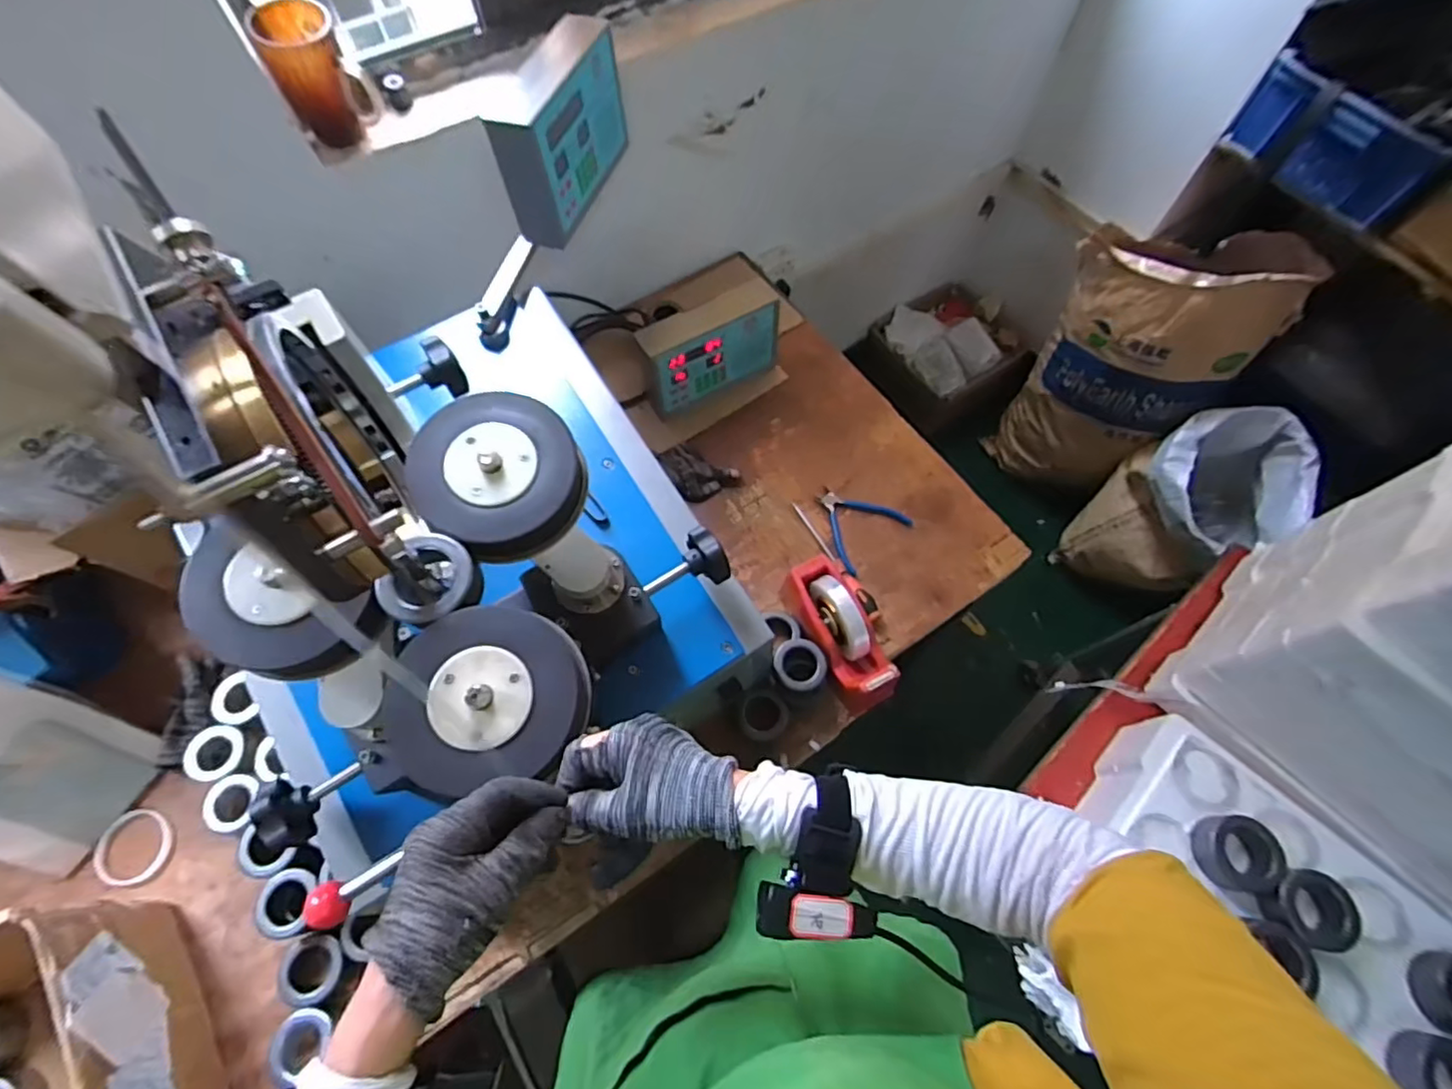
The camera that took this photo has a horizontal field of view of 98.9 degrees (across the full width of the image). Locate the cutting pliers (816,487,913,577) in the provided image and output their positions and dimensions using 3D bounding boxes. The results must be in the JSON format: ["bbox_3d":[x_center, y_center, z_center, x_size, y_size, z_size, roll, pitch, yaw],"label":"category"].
[{"bbox_3d":[0.195,-0.037,0.955,0.124,0.017,0.130,-40,72,-17],"label":"cutting pliers"}]

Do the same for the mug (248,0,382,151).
[{"bbox_3d":[-0.466,-0.535,0.714,0.086,0.118,0.087,-31,70,-13],"label":"mug"}]

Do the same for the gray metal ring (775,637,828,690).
[{"bbox_3d":[0.097,0.161,0.828,0.068,0.038,0.069,-27,69,-12],"label":"gray metal ring"}]

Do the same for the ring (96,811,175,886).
[{"bbox_3d":[-0.740,0.377,0.774,0.091,0.010,0.083,0,66,0],"label":"ring"}]

